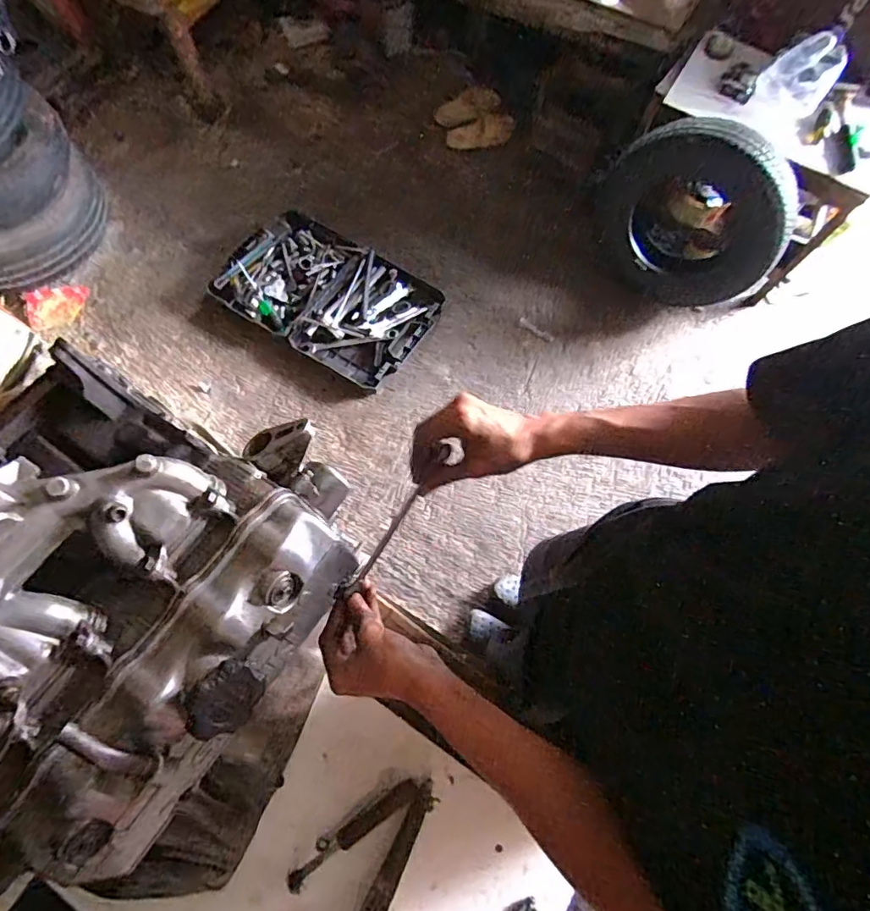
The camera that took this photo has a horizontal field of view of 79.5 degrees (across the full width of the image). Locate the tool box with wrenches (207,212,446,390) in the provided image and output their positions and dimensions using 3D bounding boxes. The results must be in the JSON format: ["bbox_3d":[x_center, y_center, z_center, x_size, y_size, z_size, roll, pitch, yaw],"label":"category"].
[{"bbox_3d":[-0.333,-0.511,1.648,0.638,0.095,0.423,27,72,8],"label":"tool box with wrenches"}]

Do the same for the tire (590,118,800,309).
[{"bbox_3d":[0.770,-0.683,1.544,0.567,0.494,0.182,15,71,4],"label":"tire"}]

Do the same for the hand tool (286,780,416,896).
[{"bbox_3d":[-0.096,0.449,0.621,0.171,0.016,0.023,-31,74,-11],"label":"hand tool"}]

